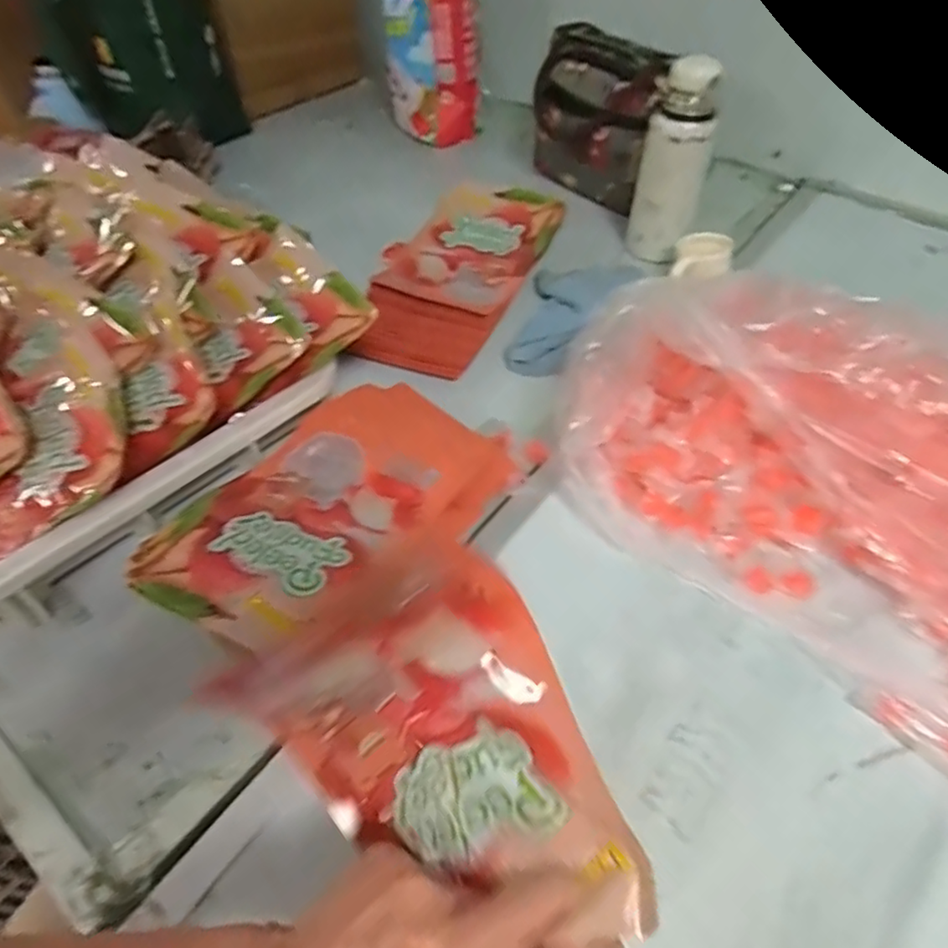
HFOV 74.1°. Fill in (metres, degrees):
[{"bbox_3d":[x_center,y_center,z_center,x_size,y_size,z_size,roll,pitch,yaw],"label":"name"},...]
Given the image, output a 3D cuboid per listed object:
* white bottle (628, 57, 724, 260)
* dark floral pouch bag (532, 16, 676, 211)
[{"bbox_3d":[0.232,-0.347,0.742,0.076,0.234,0.066,15,52,13],"label":"white bottle"},{"bbox_3d":[0.166,-0.485,0.862,0.075,0.179,0.203,-34,58,-24],"label":"dark floral pouch bag"}]

